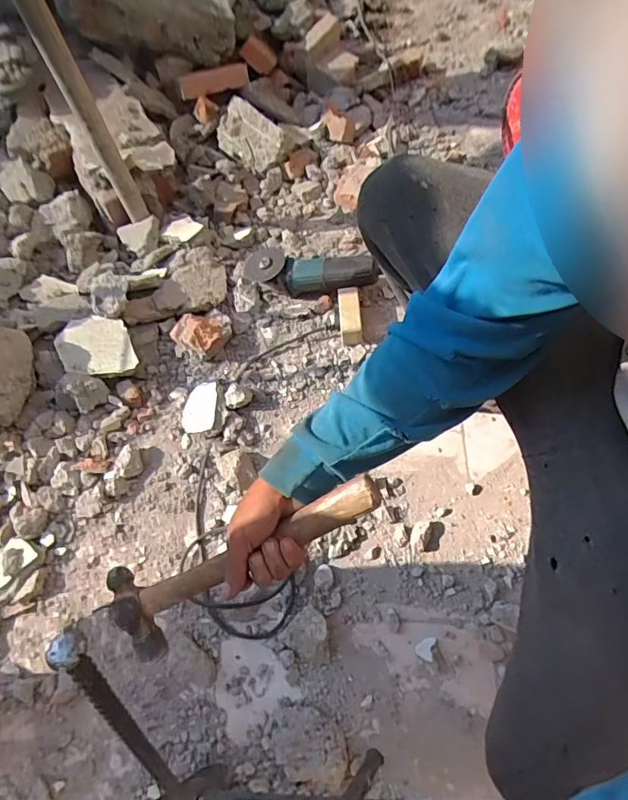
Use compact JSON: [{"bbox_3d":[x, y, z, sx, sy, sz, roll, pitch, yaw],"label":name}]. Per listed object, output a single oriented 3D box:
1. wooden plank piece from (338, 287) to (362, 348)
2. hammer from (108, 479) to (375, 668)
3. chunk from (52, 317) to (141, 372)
[{"bbox_3d":[0.069,-0.163,0.924,0.042,0.055,0.108,-6,62,4],"label":"wooden plank piece"},{"bbox_3d":[-0.074,0.157,0.466,0.316,0.033,0.091,-32,65,17],"label":"hammer"},{"bbox_3d":[-0.418,-0.099,0.921,0.129,0.043,0.149,-26,63,-8],"label":"chunk"}]

